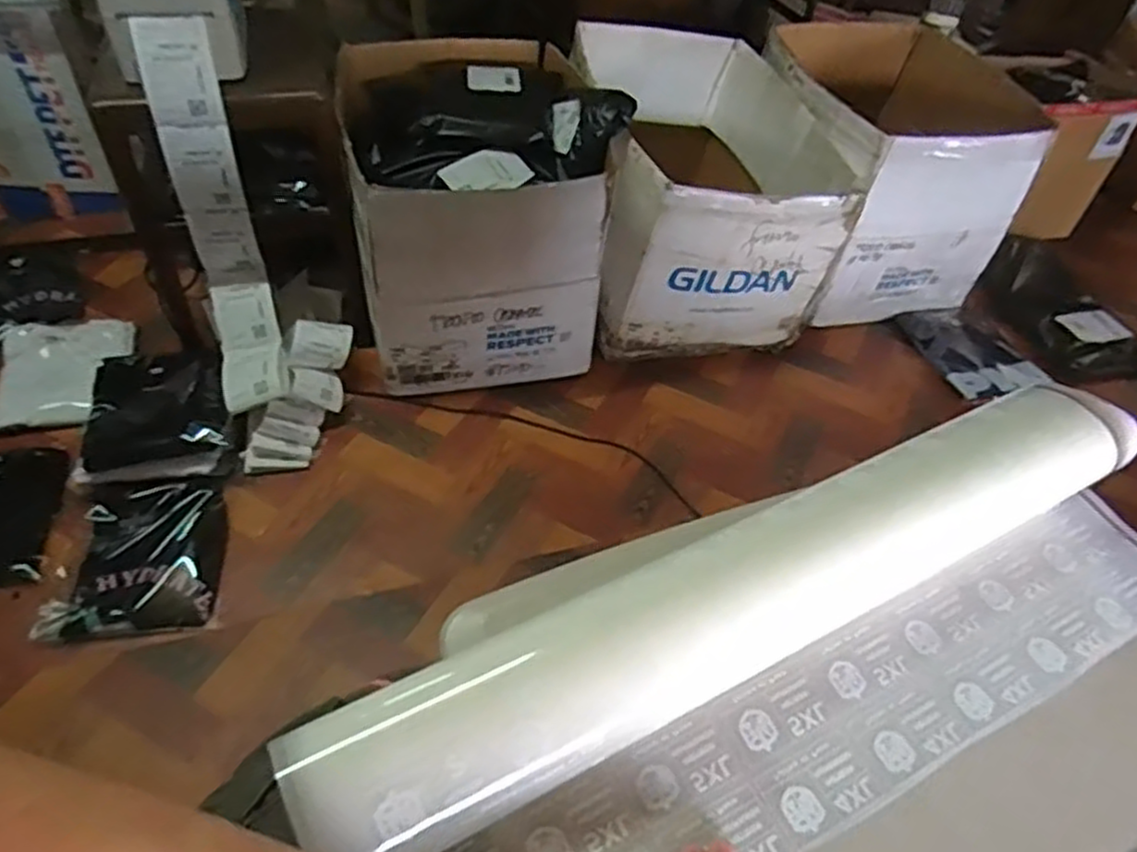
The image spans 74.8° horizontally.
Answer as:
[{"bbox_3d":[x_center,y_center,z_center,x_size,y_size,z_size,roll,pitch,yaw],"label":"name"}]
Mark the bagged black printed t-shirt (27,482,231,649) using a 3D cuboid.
[{"bbox_3d":[-0.681,0.210,1.186,0.245,0.018,0.249,-2,62,-11],"label":"bagged black printed t-shirt"}]

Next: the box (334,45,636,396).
[{"bbox_3d":[-0.183,-0.440,1.500,0.474,0.430,0.553,-9,50,-13],"label":"box"}]

